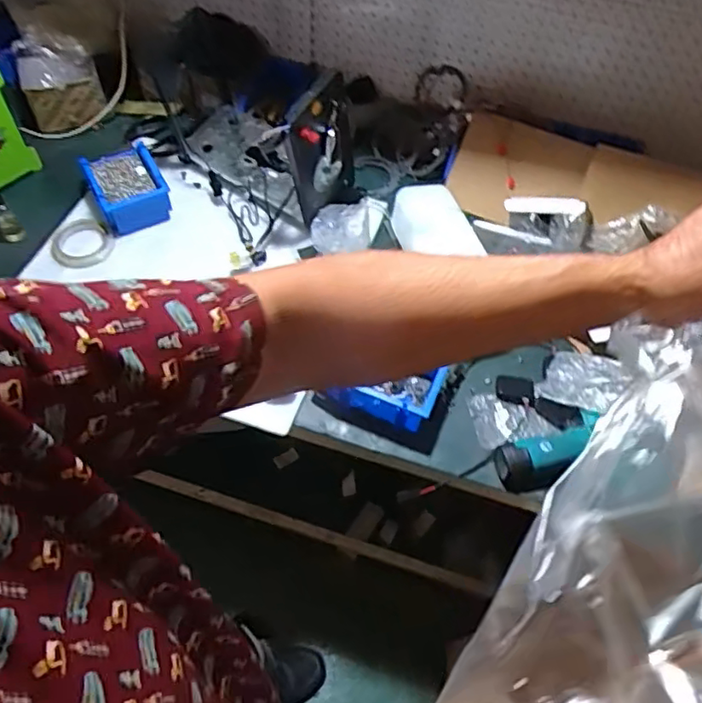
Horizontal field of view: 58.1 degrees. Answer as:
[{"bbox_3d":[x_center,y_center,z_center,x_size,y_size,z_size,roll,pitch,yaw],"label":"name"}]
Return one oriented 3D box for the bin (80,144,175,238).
[{"bbox_3d":[-0.373,-0.274,1.052,0.112,0.070,0.167,-25,62,-18],"label":"bin"}]

